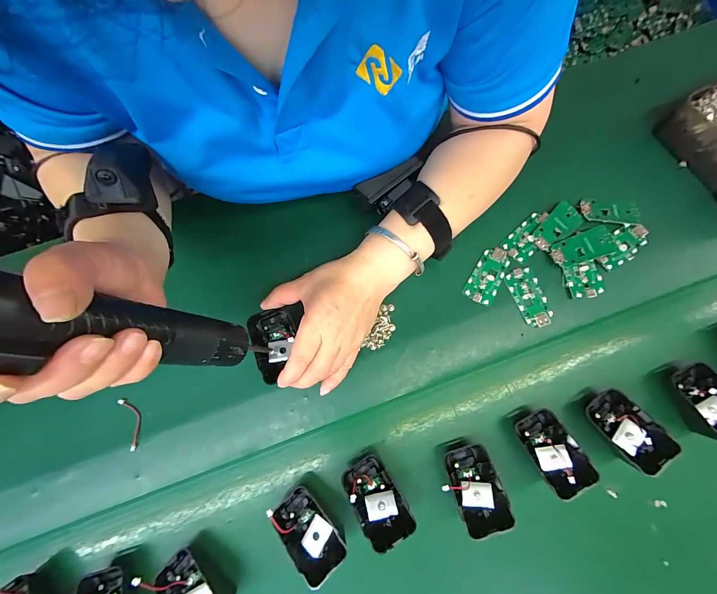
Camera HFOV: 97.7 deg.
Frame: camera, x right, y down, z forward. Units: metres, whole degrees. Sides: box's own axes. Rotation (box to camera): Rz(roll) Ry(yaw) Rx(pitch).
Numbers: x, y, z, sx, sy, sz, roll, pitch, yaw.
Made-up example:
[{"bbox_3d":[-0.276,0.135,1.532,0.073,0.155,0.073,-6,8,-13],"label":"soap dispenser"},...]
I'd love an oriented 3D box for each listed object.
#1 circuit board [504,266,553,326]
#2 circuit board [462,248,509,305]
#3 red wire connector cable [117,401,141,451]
[{"bbox_3d":[0.182,0.000,0.332,0.029,0.007,0.064,-16,80,-3],"label":"circuit board"},{"bbox_3d":[0.141,-0.024,0.339,0.031,0.004,0.064,31,81,6],"label":"circuit board"},{"bbox_3d":[-0.228,0.126,0.316,0.016,0.004,0.052,-22,76,-22],"label":"red wire connector cable"}]

